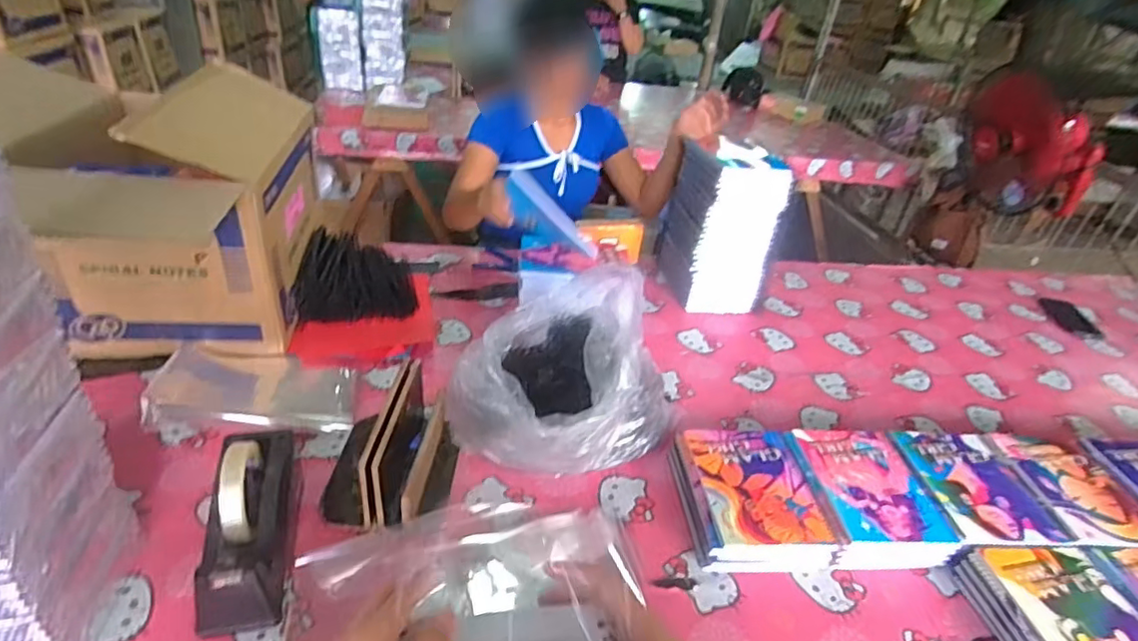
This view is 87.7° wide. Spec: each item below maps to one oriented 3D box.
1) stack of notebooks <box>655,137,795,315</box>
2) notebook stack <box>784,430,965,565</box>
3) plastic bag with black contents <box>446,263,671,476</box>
[{"bbox_3d":[0.319,-0.205,1.263,0.181,0.305,0.248,3,32,-7],"label":"stack of notebooks"},{"bbox_3d":[0.408,0.244,0.817,0.166,0.053,0.220,3,32,-8],"label":"notebook stack"},{"bbox_3d":[-0.017,0.074,0.823,0.254,0.237,0.256,28,37,29],"label":"plastic bag with black contents"}]

